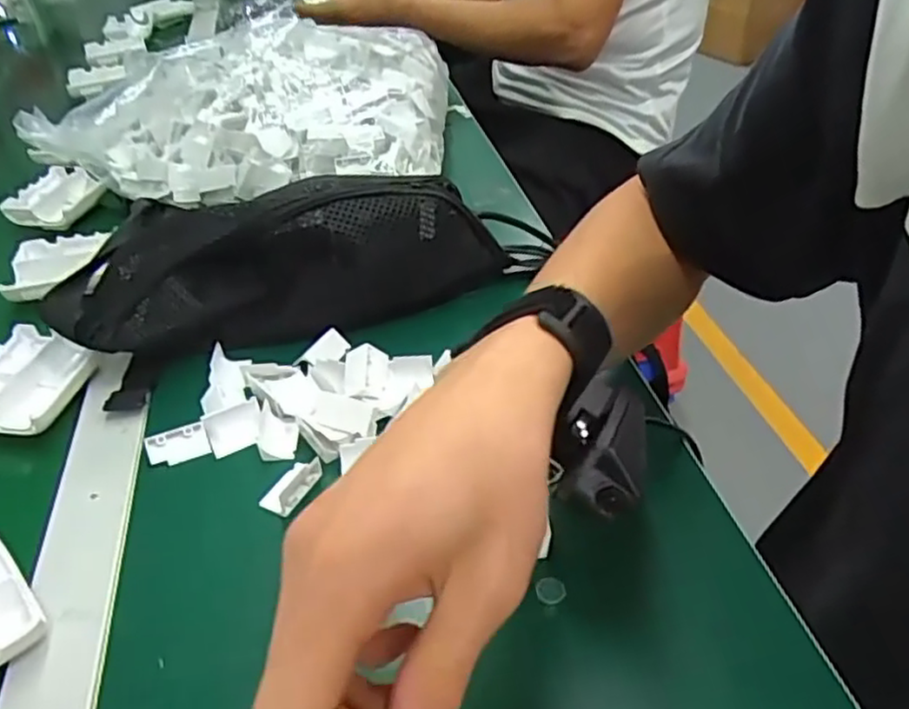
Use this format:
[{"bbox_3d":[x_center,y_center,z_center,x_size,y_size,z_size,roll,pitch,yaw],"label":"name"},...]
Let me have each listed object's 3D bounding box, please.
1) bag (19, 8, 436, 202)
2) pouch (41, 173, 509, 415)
[{"bbox_3d":[-0.173,-0.248,0.668,0.323,0.120,0.273,0,35,2],"label":"bag"},{"bbox_3d":[-0.115,-0.065,0.463,0.280,0.098,0.092,-21,43,-19],"label":"pouch"}]

